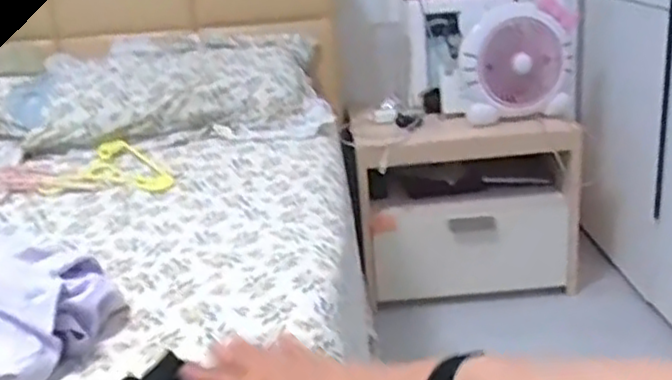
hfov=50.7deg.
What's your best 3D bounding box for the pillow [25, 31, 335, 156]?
[{"bbox_3d":[-0.291,-0.202,1.386,0.527,0.138,0.381,-5,20,1],"label":"pillow"}]

